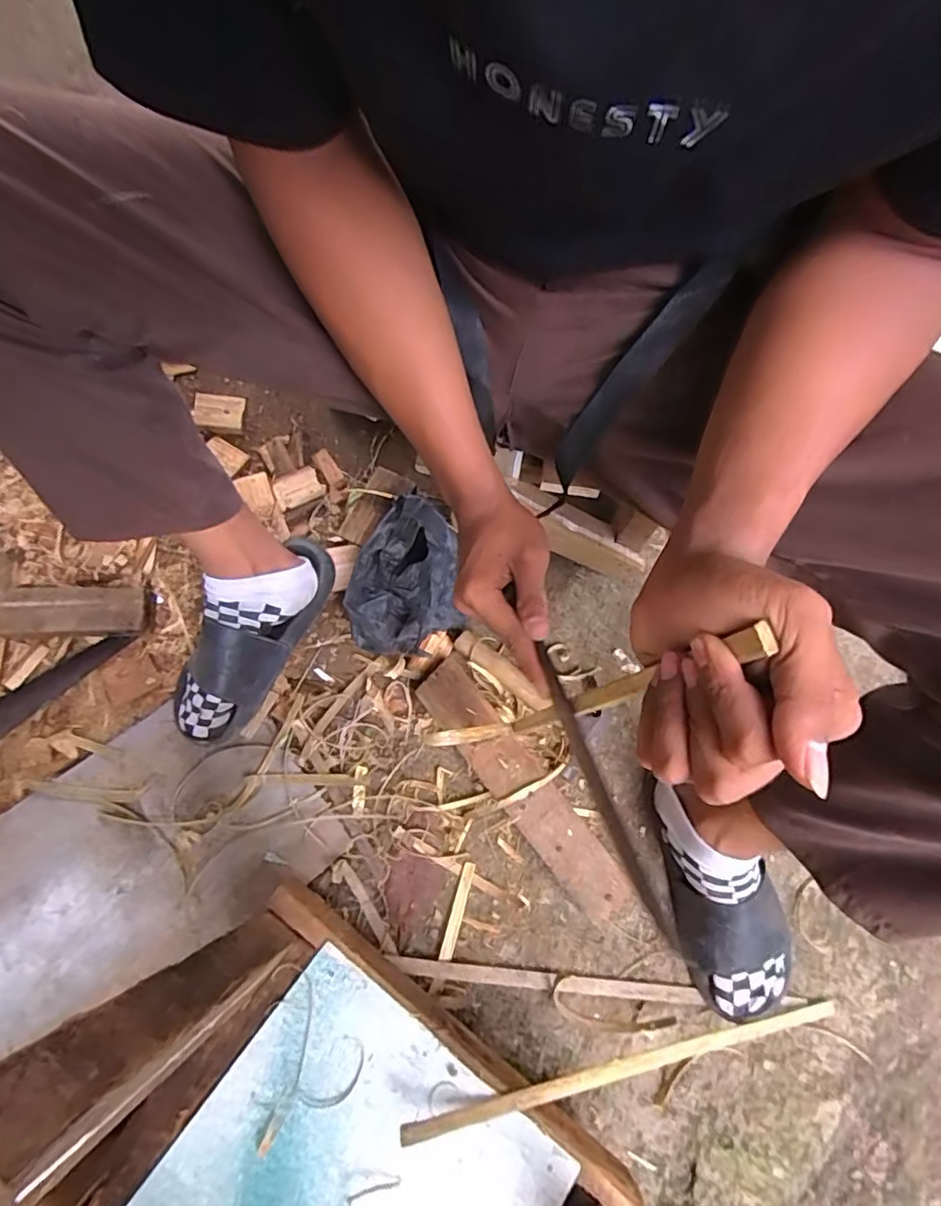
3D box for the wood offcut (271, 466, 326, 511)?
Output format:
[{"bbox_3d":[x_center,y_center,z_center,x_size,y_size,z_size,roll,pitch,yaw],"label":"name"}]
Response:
[{"bbox_3d":[-0.246,-0.164,0.801,0.067,0.007,0.056,-32,75,-12],"label":"wood offcut"}]

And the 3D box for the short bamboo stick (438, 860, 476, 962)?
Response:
[{"bbox_3d":[-0.015,0.347,0.638,0.014,0.009,0.101,16,71,3],"label":"short bamboo stick"}]

